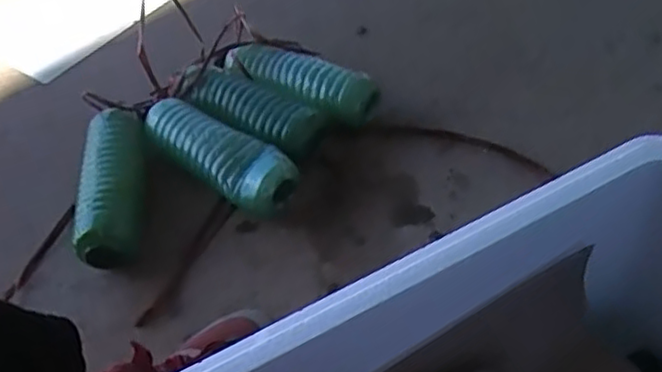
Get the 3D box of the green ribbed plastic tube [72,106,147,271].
[{"bbox_3d":[-0.259,0.004,0.814,0.082,0.065,0.227,-9,48,-2],"label":"green ribbed plastic tube"}]

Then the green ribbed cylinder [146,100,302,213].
[{"bbox_3d":[-0.139,-0.035,0.836,0.220,0.073,0.074,31,58,28],"label":"green ribbed cylinder"}]

